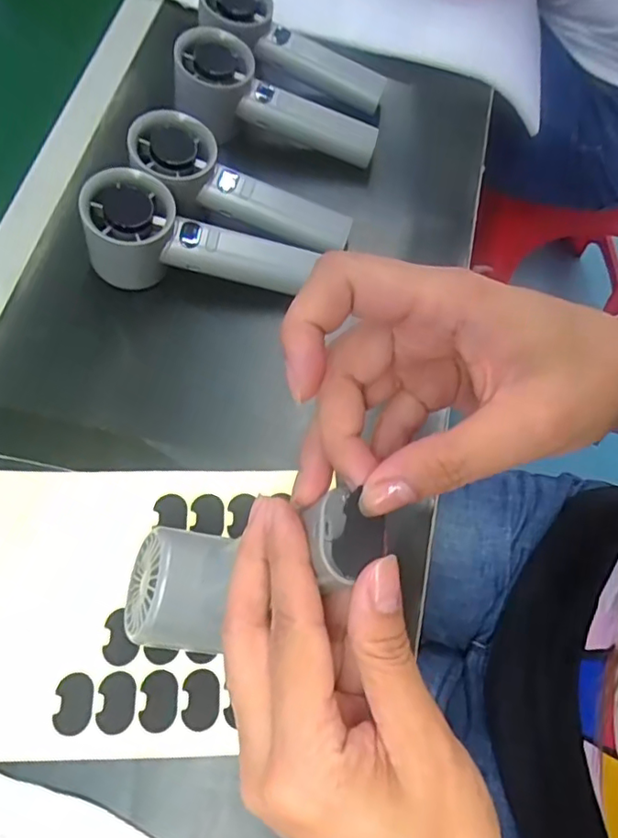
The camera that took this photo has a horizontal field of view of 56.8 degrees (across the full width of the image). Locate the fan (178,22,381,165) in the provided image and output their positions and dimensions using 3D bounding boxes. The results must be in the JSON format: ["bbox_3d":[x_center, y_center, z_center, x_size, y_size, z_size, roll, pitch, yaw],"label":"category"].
[{"bbox_3d":[-0.023,-0.234,0.429,0.152,0.042,0.046,19,67,-10],"label":"fan"}]

